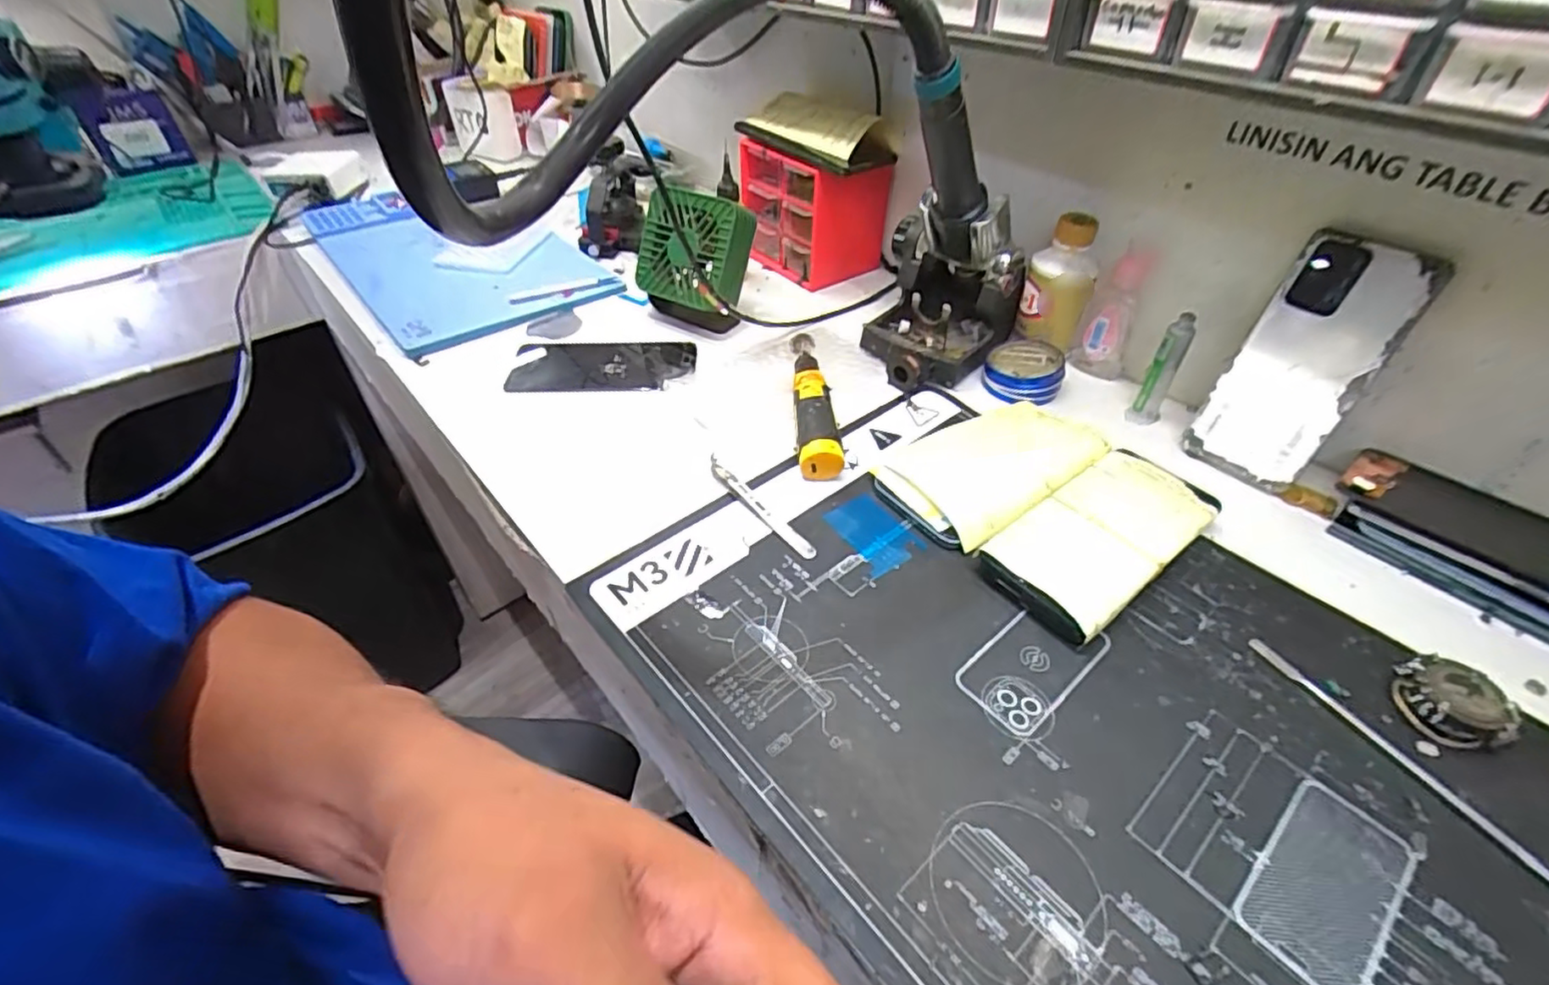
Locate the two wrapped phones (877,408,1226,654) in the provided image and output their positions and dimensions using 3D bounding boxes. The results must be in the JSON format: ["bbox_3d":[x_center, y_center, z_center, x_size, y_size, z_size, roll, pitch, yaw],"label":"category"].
[{"bbox_3d":[0.179,0.002,0.445,0.162,0.022,0.174,-26,49,-25],"label":"two wrapped phones"}]

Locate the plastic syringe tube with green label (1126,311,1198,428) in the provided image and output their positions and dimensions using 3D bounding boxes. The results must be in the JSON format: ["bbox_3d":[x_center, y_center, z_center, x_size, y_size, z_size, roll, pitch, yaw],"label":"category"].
[{"bbox_3d":[0.298,-0.095,0.503,0.020,0.088,0.019,-32,52,-30],"label":"plastic syringe tube with green label"}]

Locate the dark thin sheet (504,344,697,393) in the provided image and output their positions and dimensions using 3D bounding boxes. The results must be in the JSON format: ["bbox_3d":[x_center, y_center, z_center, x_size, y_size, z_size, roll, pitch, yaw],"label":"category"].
[{"bbox_3d":[-0.148,-0.112,0.572,0.153,0.009,0.071,-2,43,-3],"label":"dark thin sheet"}]

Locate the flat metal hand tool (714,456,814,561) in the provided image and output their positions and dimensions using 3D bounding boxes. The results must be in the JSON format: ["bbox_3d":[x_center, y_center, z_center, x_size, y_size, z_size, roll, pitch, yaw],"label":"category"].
[{"bbox_3d":[-0.011,0.009,0.443,0.012,0.009,0.107,-31,52,-29],"label":"flat metal hand tool"}]

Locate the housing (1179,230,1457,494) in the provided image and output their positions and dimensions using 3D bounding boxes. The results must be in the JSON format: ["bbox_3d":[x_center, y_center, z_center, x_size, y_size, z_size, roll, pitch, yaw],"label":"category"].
[{"bbox_3d":[0.352,-0.084,0.441,0.010,0.162,0.075,-13,41,-42],"label":"housing"}]

